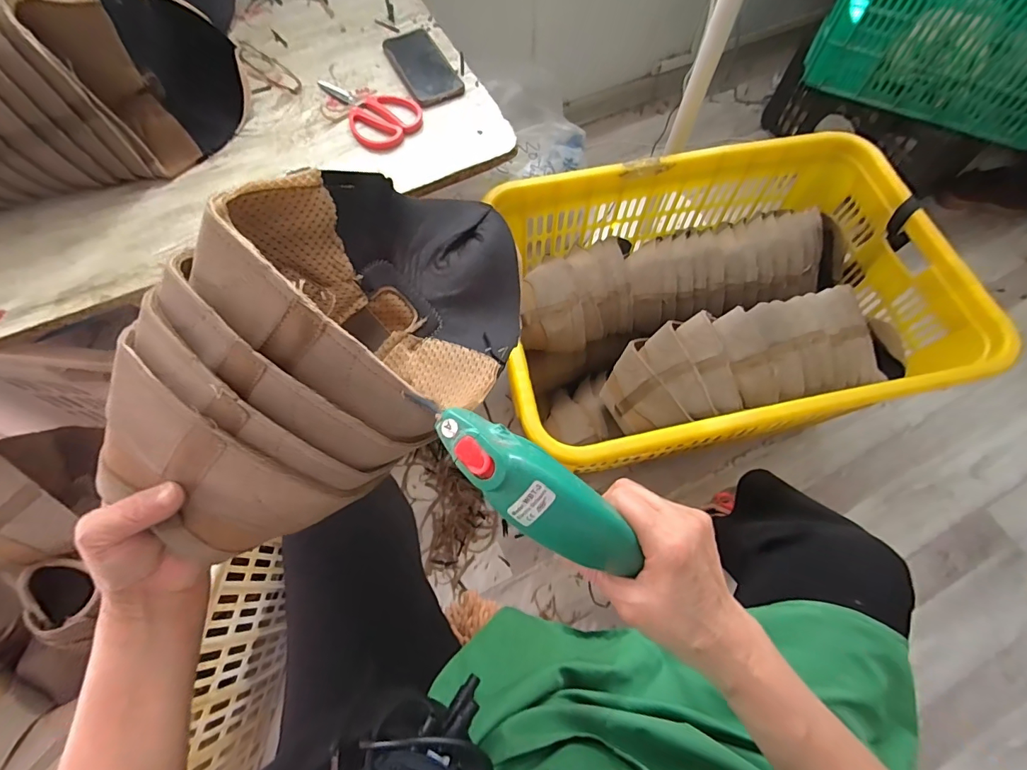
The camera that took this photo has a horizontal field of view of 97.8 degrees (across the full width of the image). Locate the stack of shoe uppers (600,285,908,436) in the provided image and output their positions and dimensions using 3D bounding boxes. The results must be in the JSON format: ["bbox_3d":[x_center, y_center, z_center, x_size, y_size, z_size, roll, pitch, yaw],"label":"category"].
[{"bbox_3d":[0.435,-0.049,0.788,0.539,0.124,0.182,-12,68,-6],"label":"stack of shoe uppers"}]

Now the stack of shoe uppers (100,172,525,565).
[{"bbox_3d":[-0.095,-0.031,0.298,0.153,0.150,0.286,34,71,13],"label":"stack of shoe uppers"}]

